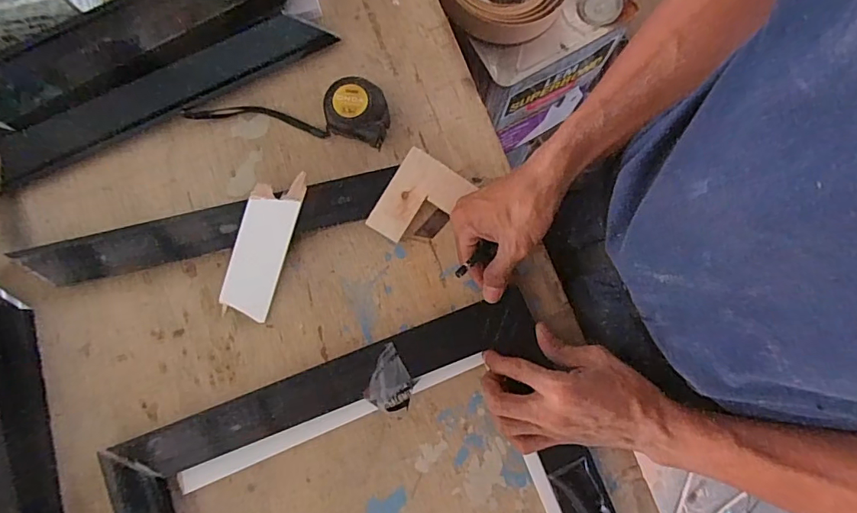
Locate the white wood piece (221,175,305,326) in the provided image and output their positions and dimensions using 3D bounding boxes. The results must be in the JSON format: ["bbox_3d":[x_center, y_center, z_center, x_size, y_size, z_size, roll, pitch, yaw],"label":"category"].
[{"bbox_3d":[-0.167,-0.013,0.480,0.049,0.006,0.147,18,92,-4],"label":"white wood piece"}]

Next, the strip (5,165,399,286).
[{"bbox_3d":[-0.218,-0.028,0.479,0.368,0.015,0.043,-13,83,-1],"label":"strip"}]

